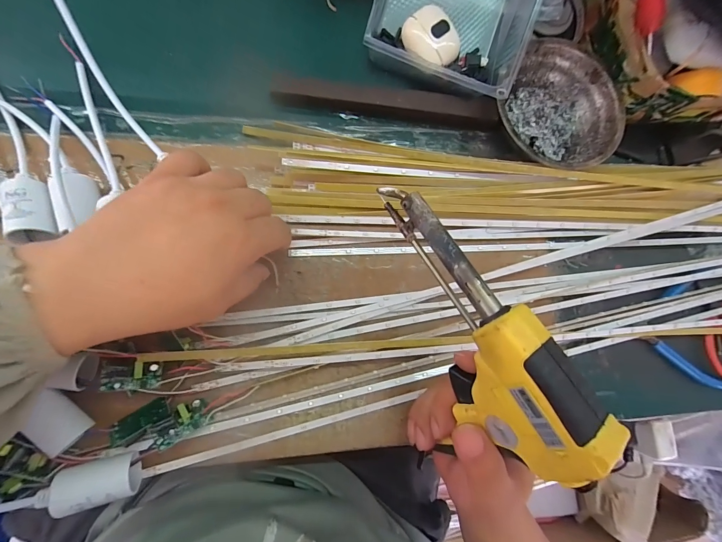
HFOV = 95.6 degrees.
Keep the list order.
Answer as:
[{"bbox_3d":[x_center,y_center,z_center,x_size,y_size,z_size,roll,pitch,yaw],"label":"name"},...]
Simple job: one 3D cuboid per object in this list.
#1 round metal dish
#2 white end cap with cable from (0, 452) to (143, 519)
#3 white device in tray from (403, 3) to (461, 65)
[{"bbox_3d":[0.191,-0.153,0.320,0.109,0.039,0.118,1,86,-8],"label":"round metal dish"},{"bbox_3d":[-0.224,0.145,0.211,0.143,0.028,0.025,-5,87,-9],"label":"white end cap with cable"},{"bbox_3d":[0.065,-0.213,0.302,0.052,0.021,0.038,42,82,-3],"label":"white device in tray"}]

